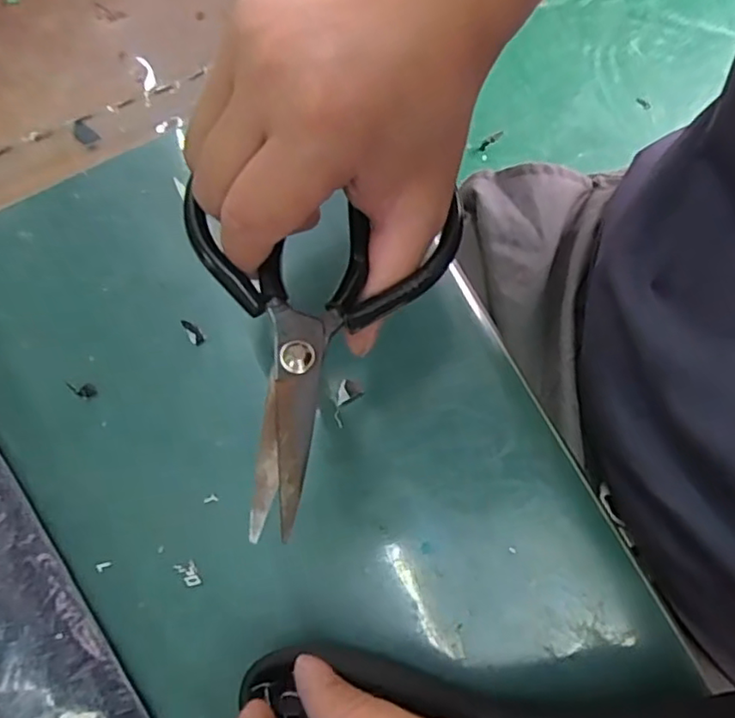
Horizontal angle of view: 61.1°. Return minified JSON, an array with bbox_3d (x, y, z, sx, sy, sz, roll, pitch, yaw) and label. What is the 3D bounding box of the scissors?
[{"bbox_3d":[-0.018,-0.001,0.233,0.105,0.018,0.125,2,74,0],"label":"scissors"}]

